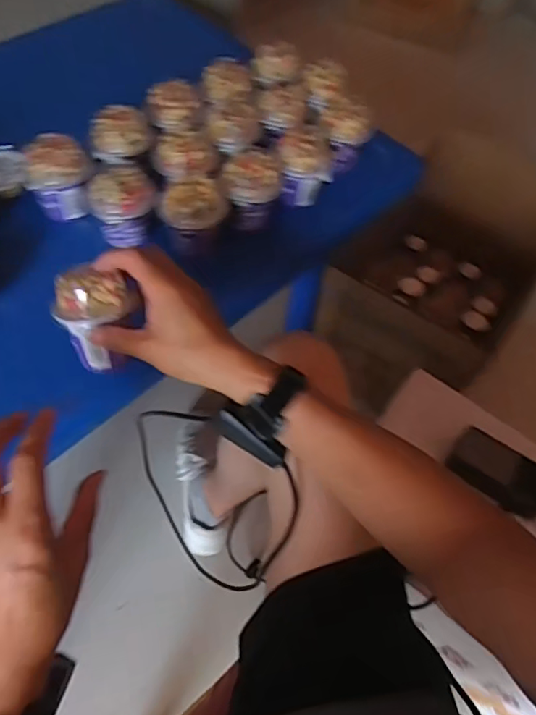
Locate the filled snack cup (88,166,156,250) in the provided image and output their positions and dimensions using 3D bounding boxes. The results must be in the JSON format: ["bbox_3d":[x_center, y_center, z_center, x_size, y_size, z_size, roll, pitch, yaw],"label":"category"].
[{"bbox_3d":[-0.154,-0.161,0.570,0.068,0.067,0.058,-12,60,-11],"label":"filled snack cup"}]

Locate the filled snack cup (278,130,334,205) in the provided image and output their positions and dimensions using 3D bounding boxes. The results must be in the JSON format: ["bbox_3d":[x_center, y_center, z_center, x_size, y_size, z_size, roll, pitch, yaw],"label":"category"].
[{"bbox_3d":[0.042,-0.218,0.619,0.059,0.063,0.055,2,58,-3],"label":"filled snack cup"}]

